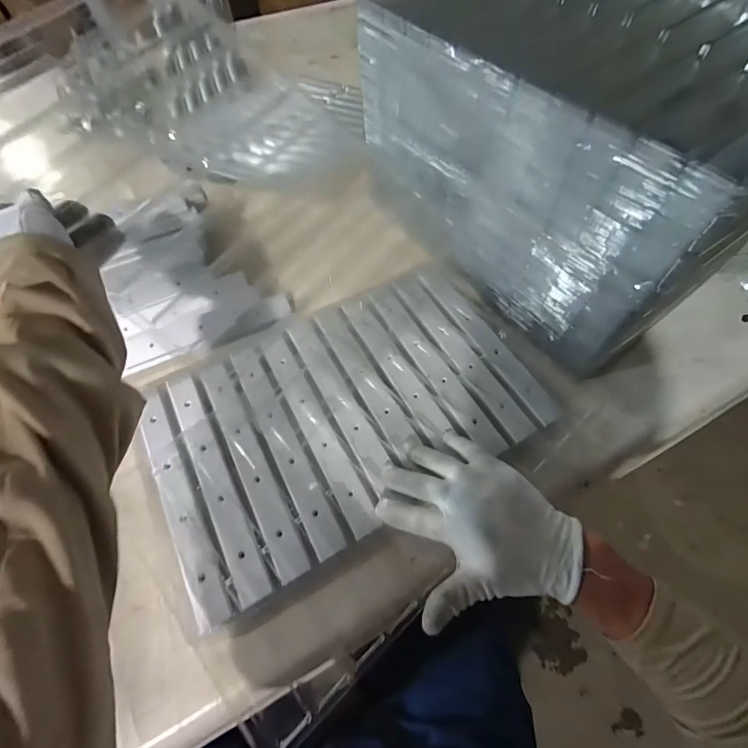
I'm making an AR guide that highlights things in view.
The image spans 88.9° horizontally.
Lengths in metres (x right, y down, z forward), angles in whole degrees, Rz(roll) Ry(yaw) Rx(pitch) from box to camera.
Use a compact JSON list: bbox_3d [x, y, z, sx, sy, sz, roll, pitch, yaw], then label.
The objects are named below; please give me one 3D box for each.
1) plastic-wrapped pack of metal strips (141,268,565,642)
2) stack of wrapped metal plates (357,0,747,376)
[{"bbox_3d":[-0.031,0.036,0.432,0.415,0.021,0.261,-26,61,-14],"label":"plastic-wrapped pack of metal strips"},{"bbox_3d":[0.229,-0.268,0.458,0.261,0.288,0.440,-35,67,-17],"label":"stack of wrapped metal plates"}]

